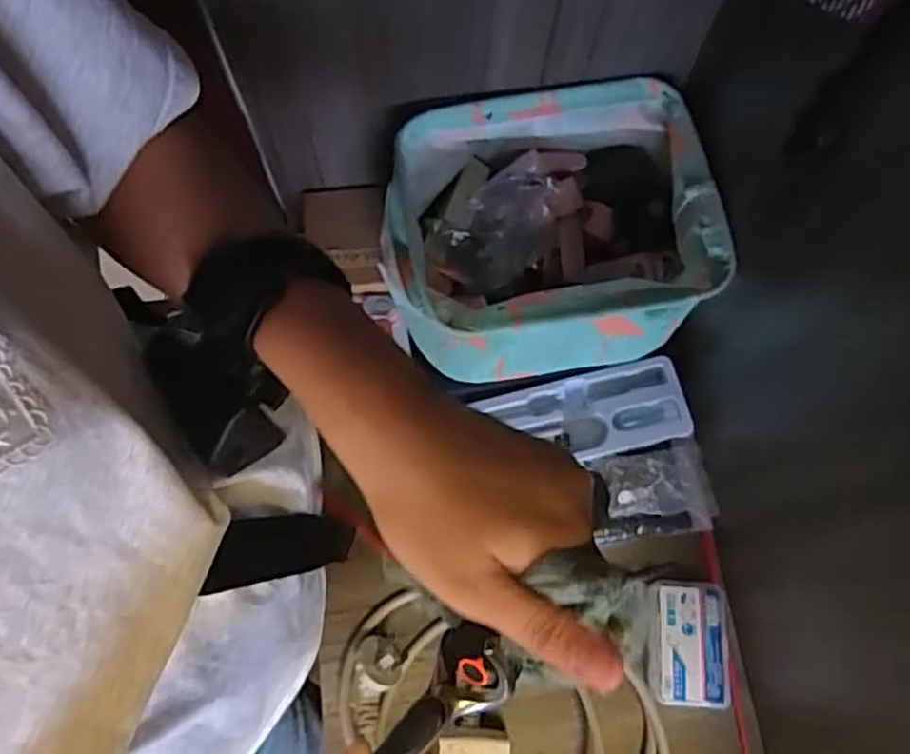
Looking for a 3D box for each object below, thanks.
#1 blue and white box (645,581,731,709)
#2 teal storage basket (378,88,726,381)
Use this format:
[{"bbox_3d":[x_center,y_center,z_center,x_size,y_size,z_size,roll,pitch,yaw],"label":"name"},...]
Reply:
[{"bbox_3d":[0.160,0.185,0.488,0.054,0.023,0.079,5,72,1],"label":"blue and white box"},{"bbox_3d":[0.060,-0.099,0.488,0.209,0.087,0.168,-9,73,-4],"label":"teal storage basket"}]

